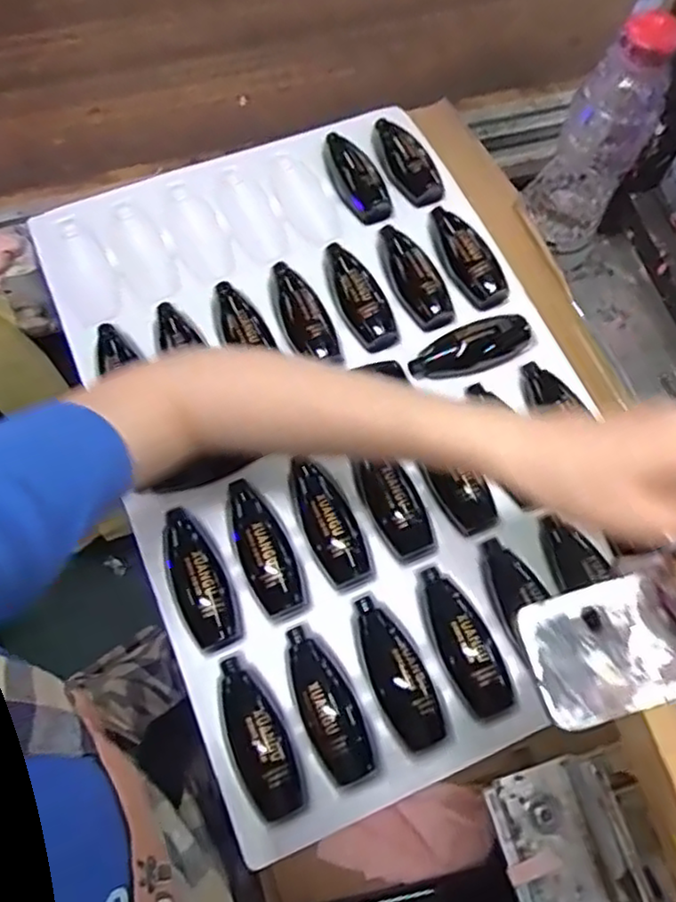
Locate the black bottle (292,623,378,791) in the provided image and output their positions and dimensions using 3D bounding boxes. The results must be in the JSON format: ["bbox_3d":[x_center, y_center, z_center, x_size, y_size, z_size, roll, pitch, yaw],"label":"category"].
[{"bbox_3d":[-0.007,0.165,0.437,0.036,0.031,0.100,-21,72,-9],"label":"black bottle"}]

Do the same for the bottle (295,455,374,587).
[{"bbox_3d":[-0.007,0.047,0.478,0.036,0.024,0.094,-22,72,-9],"label":"bottle"}]

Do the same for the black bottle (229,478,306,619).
[{"bbox_3d":[-0.053,0.064,0.471,0.035,0.026,0.100,-20,72,-8],"label":"black bottle"}]

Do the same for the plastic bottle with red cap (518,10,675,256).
[{"bbox_3d":[0.205,-0.244,0.535,0.070,0.203,0.059,34,73,10],"label":"plastic bottle with red cap"}]

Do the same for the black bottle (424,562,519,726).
[{"bbox_3d":[0.087,0.126,0.448,0.035,0.026,0.101,-20,72,-8],"label":"black bottle"}]

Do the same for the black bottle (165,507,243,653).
[{"bbox_3d":[-0.100,0.090,0.474,0.037,0.038,0.102,-20,72,-8],"label":"black bottle"}]

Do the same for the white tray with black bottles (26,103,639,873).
[{"bbox_3d":[0.002,-0.036,0.531,0.363,0.056,0.538,-22,72,-9],"label":"white tray with black bottles"}]

